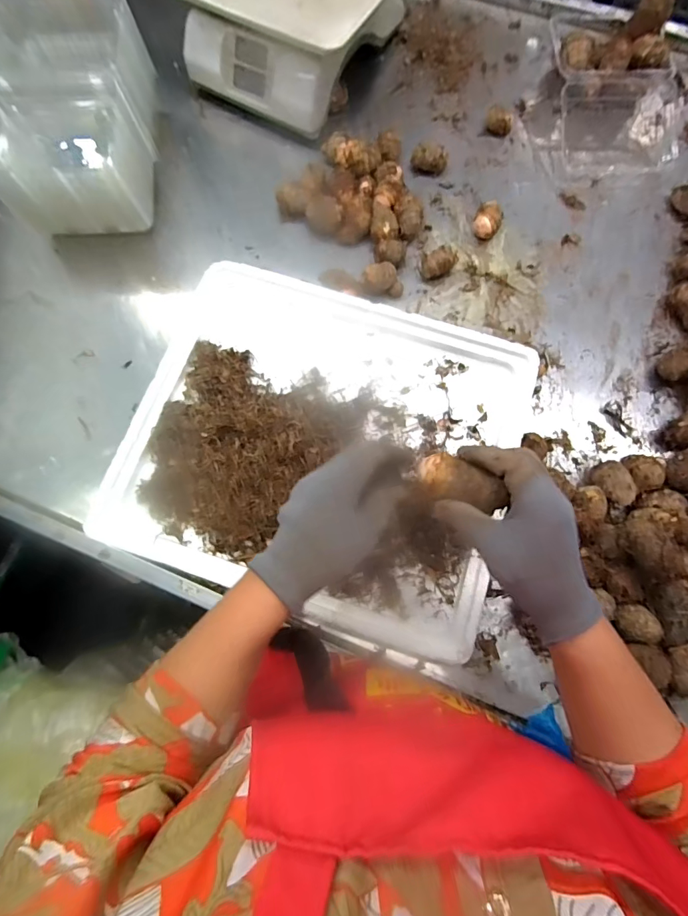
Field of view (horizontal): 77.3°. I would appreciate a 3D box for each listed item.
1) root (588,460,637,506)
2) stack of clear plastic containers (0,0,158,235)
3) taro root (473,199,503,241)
[{"bbox_3d":[0.322,0.032,0.518,0.040,0.044,0.053,-31,77,-7],"label":"root"},{"bbox_3d":[-0.376,-0.477,0.611,0.191,0.162,0.310,0,75,1],"label":"stack of clear plastic containers"},{"bbox_3d":[0.206,-0.338,0.618,0.036,0.033,0.047,26,77,7],"label":"taro root"}]

